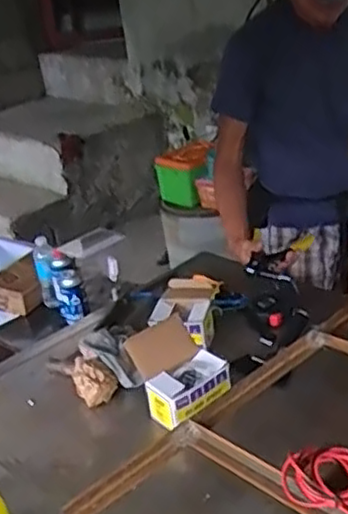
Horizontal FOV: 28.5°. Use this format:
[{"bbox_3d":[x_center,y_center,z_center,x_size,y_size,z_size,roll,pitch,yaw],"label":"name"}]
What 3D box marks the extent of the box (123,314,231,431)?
[{"bbox_3d":[0.010,0.193,1.201,0.153,0.101,0.174,-25,30,-33],"label":"box"}]

